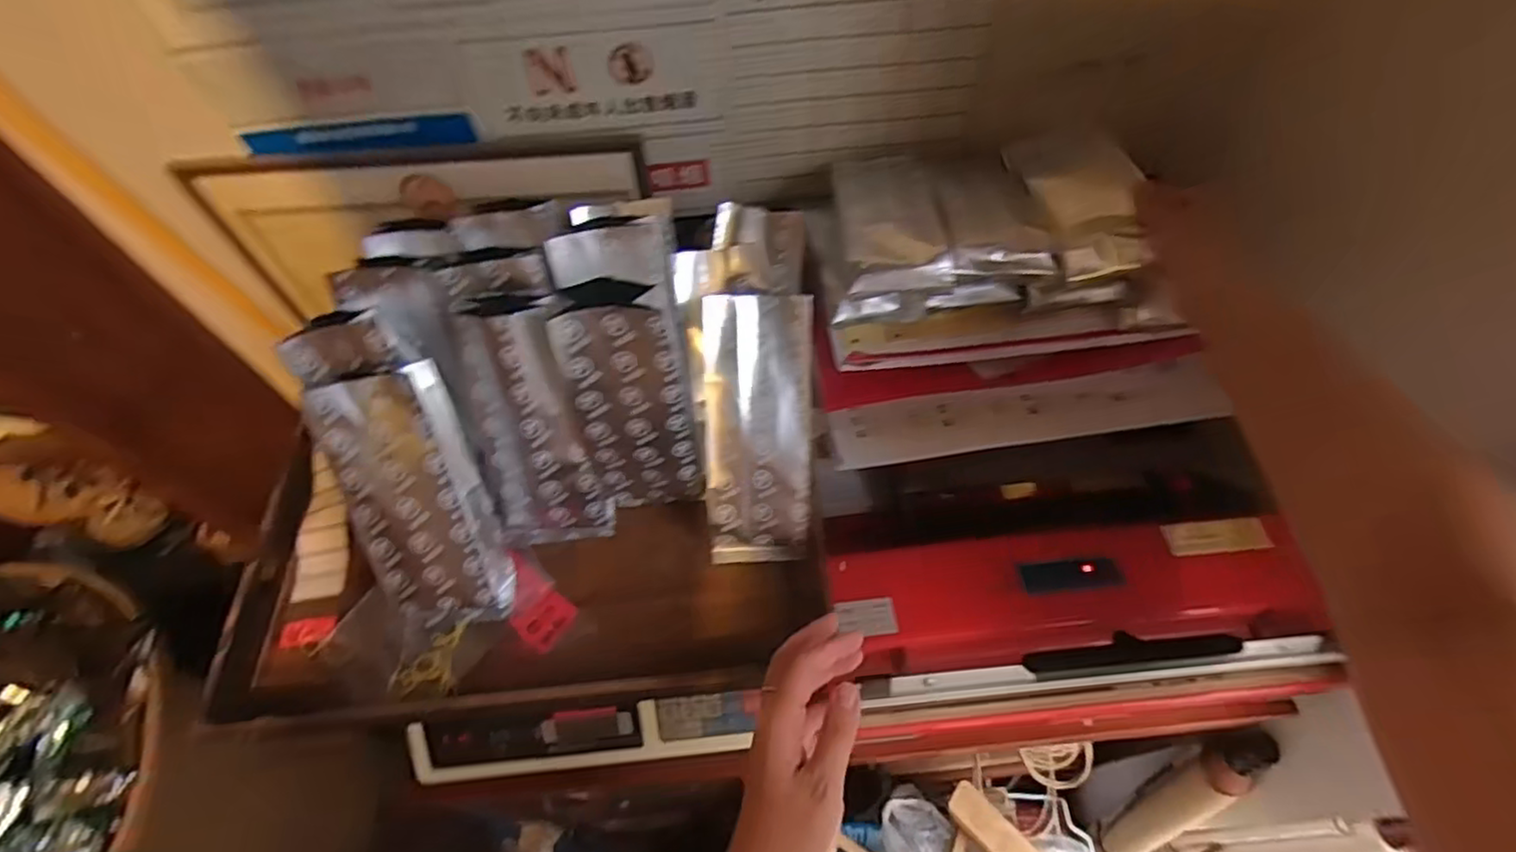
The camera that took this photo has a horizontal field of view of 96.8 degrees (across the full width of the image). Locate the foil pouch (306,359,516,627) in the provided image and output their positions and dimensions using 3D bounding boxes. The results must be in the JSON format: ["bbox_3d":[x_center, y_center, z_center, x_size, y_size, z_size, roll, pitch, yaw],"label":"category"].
[{"bbox_3d":[-0.249,0.057,0.497,0.082,0.208,0.055,-15,23,-7],"label":"foil pouch"}]

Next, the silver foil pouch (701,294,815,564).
[{"bbox_3d":[0.001,0.008,0.522,0.080,0.211,0.024,0,13,2],"label":"silver foil pouch"}]

